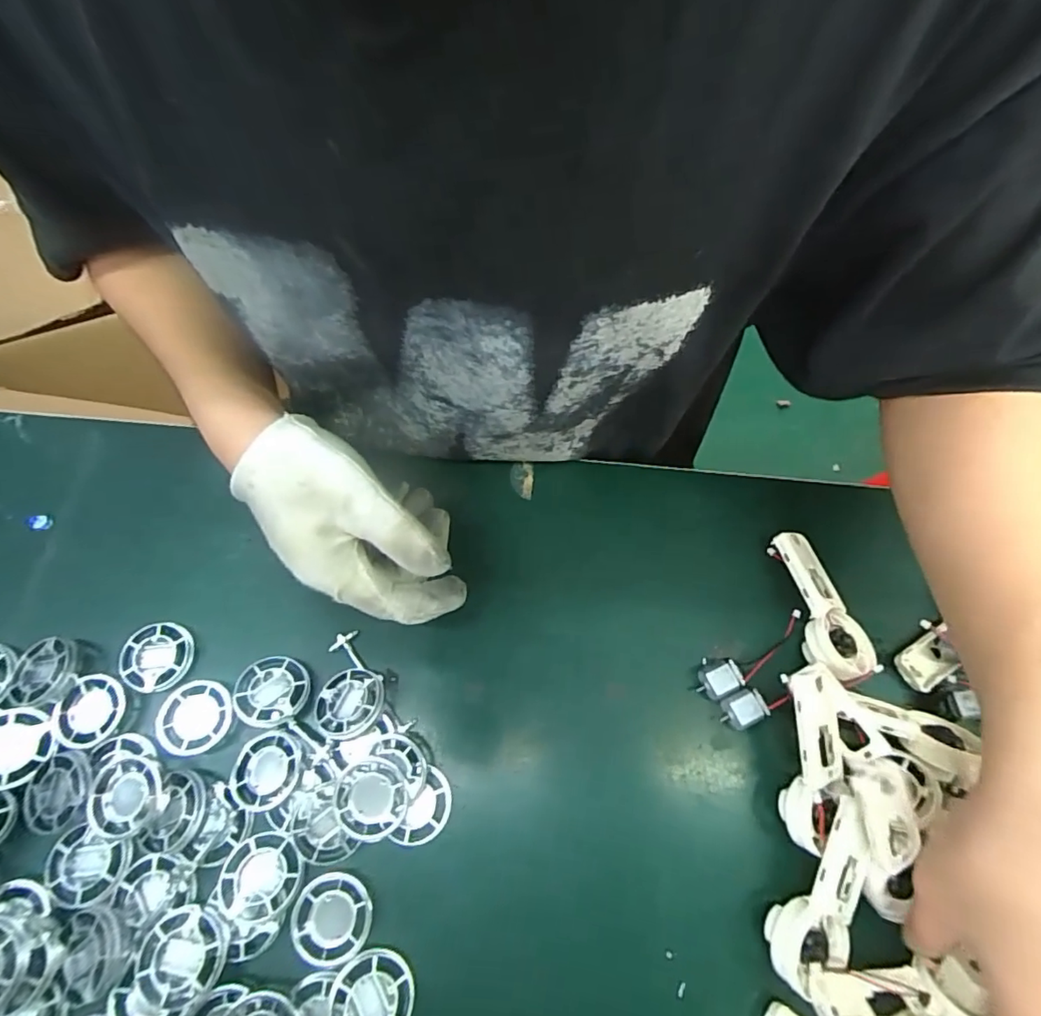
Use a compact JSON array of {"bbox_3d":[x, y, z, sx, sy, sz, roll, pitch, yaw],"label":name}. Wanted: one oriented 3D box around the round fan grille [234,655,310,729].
[{"bbox_3d":[-0.142,0.104,0.306,0.039,0.013,0.037,0,69,-1],"label":"round fan grille"}]

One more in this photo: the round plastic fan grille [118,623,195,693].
[{"bbox_3d":[-0.215,0.089,0.317,0.039,0.011,0.037,0,69,-1],"label":"round plastic fan grille"}]

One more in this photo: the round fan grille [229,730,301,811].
[{"bbox_3d":[-0.138,0.142,0.290,0.038,0.011,0.037,-8,69,-4],"label":"round fan grille"}]

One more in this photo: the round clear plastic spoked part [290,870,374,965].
[{"bbox_3d":[-0.096,0.207,0.270,0.038,0.008,0.038,0,69,-1],"label":"round clear plastic spoked part"}]

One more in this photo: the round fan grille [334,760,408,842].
[{"bbox_3d":[-0.078,0.152,0.278,0.035,0.009,0.036,1,77,-3],"label":"round fan grille"}]

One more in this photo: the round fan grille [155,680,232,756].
[{"bbox_3d":[-0.185,0.119,0.303,0.037,0.011,0.038,0,69,-1],"label":"round fan grille"}]

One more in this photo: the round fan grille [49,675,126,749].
[{"bbox_3d":[-0.247,0.116,0.305,0.036,0.009,0.037,3,69,0],"label":"round fan grille"}]

